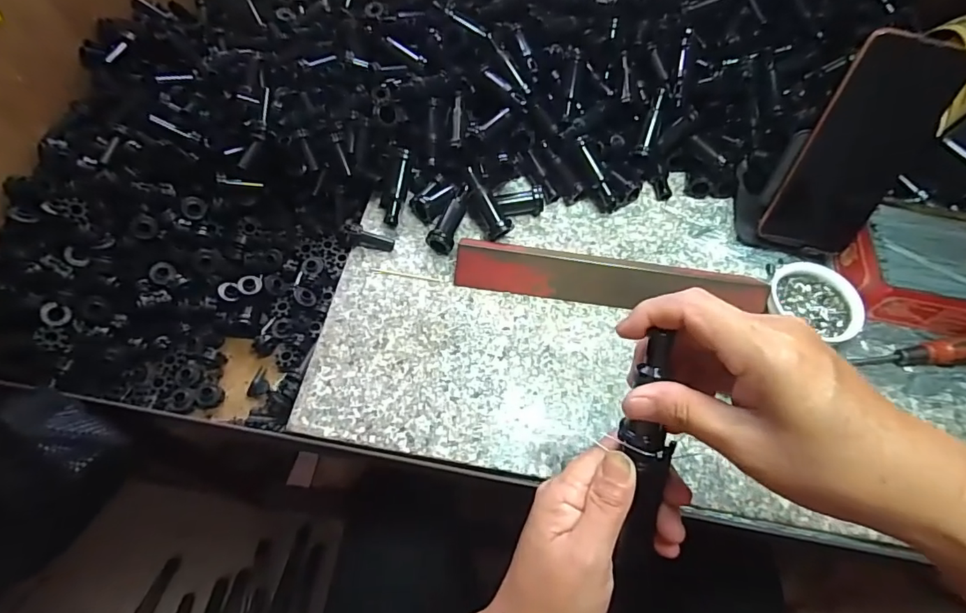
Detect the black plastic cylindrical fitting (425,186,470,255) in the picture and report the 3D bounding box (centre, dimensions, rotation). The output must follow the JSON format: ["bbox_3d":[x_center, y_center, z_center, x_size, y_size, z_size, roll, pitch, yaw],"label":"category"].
[{"bbox_3d":[-0.030,-0.077,0.444,0.022,0.026,0.061,15,61,5],"label":"black plastic cylindrical fitting"}]

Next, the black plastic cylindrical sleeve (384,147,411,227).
[{"bbox_3d":[-0.076,-0.106,0.449,0.012,0.011,0.068,12,90,3],"label":"black plastic cylindrical sleeve"}]

